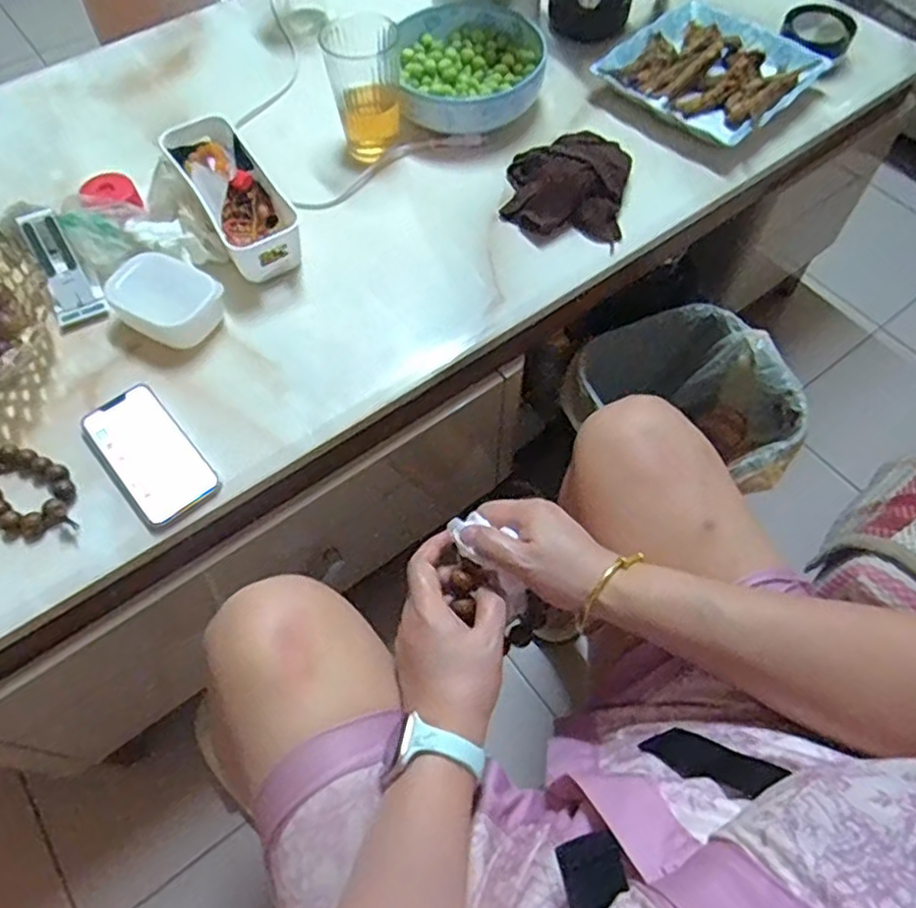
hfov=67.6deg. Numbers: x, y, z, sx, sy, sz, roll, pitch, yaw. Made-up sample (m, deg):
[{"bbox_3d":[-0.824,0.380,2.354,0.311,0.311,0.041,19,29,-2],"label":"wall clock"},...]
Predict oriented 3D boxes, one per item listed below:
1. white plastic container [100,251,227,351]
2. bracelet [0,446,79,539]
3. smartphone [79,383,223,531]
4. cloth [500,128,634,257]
[{"bbox_3d":[-0.292,-0.153,0.684,0.102,0.048,0.075,27,64,14],"label":"white plastic container"},{"bbox_3d":[-0.385,0.032,0.610,0.115,0.015,0.067,39,67,19],"label":"bracelet"},{"bbox_3d":[-0.284,-0.001,0.628,0.071,0.009,0.147,-36,67,-19],"label":"smartphone"},{"bbox_3d":[0.124,-0.313,0.775,0.135,0.041,0.147,10,61,5],"label":"cloth"}]

